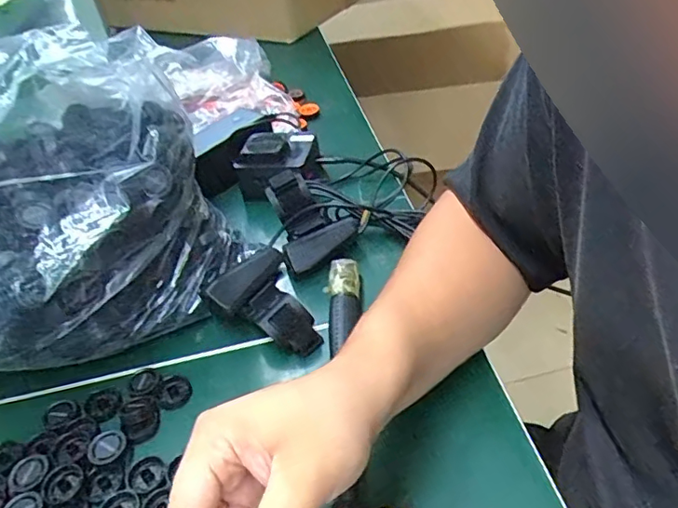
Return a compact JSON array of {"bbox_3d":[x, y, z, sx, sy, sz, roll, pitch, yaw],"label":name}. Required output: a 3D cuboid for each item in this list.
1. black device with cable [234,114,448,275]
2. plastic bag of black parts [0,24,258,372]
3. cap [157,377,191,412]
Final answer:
[{"bbox_3d":[-0.040,-0.067,0.534,0.088,0.074,0.179,-22,42,-12],"label":"black device with cable"},{"bbox_3d":[-0.217,-0.023,0.415,0.171,0.200,0.236,19,47,30],"label":"plastic bag of black parts"},{"bbox_3d":[-0.122,0.102,0.405,0.022,0.007,0.027,-11,40,-3],"label":"cap"}]

